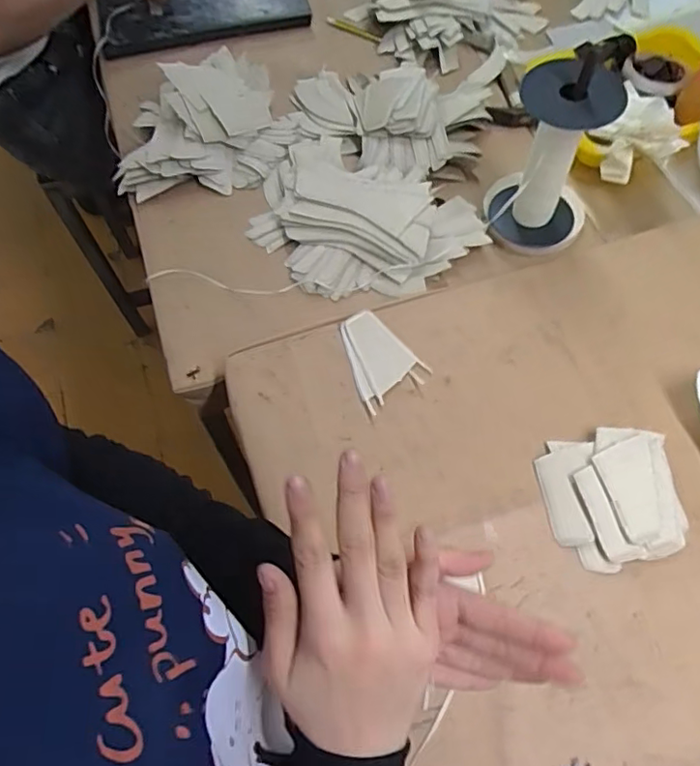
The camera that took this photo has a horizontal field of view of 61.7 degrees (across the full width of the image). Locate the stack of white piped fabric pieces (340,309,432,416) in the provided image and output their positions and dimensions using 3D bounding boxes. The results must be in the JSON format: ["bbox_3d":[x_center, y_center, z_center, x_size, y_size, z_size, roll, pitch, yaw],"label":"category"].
[{"bbox_3d":[0.026,-0.028,0.592,0.068,0.010,0.097,-28,66,-11],"label":"stack of white piped fabric pieces"}]

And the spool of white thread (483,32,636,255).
[{"bbox_3d":[0.211,-0.239,0.600,0.110,0.221,0.088,20,67,11],"label":"spool of white thread"}]

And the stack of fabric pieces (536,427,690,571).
[{"bbox_3d":[0.231,0.099,0.515,0.111,0.024,0.113,-9,64,-2],"label":"stack of fabric pieces"}]

